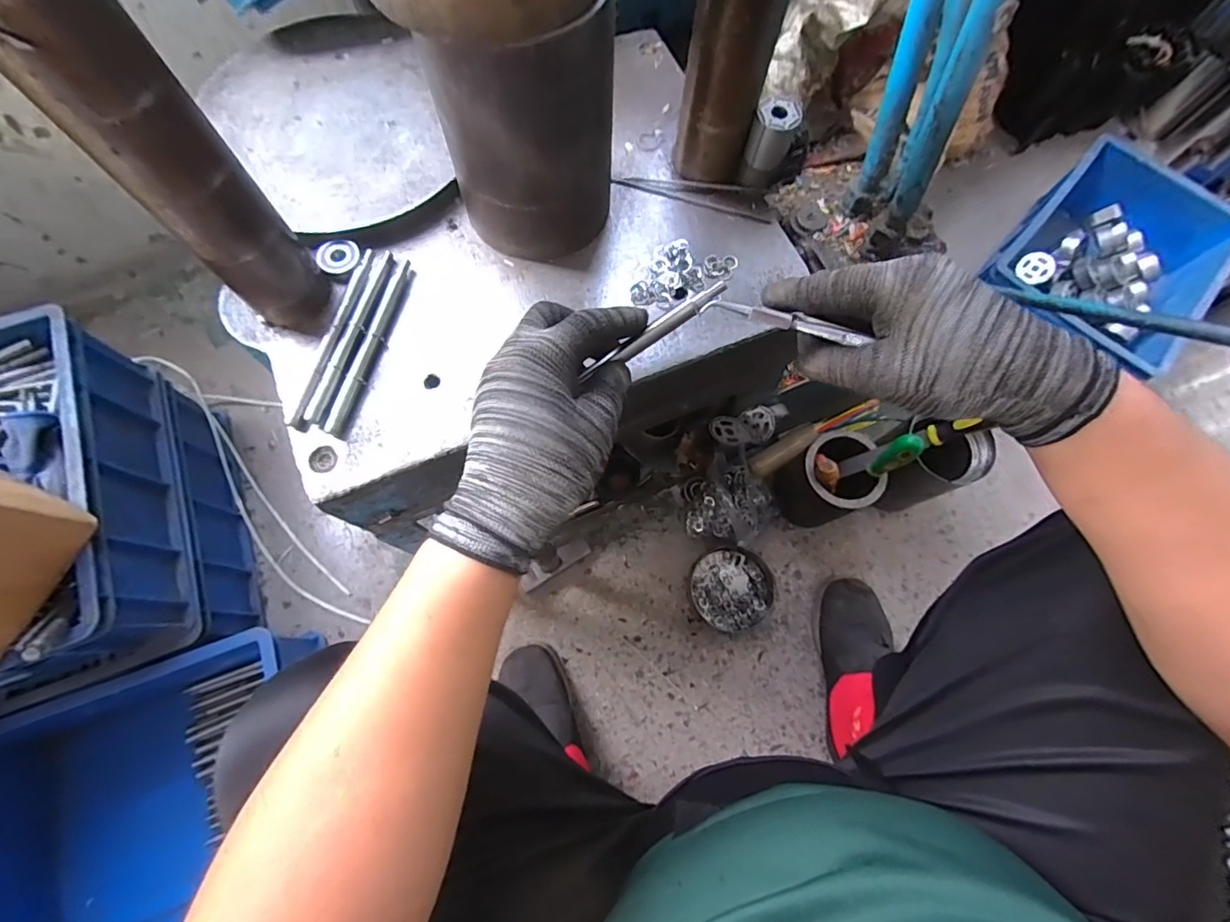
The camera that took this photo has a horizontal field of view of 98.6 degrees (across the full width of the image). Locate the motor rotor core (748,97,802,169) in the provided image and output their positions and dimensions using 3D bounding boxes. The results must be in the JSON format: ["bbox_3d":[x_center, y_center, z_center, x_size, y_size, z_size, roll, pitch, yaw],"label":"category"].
[{"bbox_3d":[0.138,-0.283,0.458,0.035,0.047,0.027,15,71,3],"label":"motor rotor core"}]

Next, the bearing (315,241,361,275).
[{"bbox_3d":[-0.237,-0.175,0.455,0.034,0.007,0.031,1,71,-2],"label":"bearing"}]

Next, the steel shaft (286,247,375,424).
[{"bbox_3d":[-0.226,-0.103,0.428,0.011,0.008,0.161,13,71,2],"label":"steel shaft"}]

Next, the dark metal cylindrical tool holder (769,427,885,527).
[{"bbox_3d":[0.315,0.033,0.793,0.099,0.153,0.105,1,71,-2],"label":"dark metal cylindrical tool holder"}]

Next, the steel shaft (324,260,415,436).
[{"bbox_3d":[-0.197,-0.095,0.436,0.012,0.012,0.160,17,72,4],"label":"steel shaft"}]

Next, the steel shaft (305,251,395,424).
[{"bbox_3d":[-0.211,-0.103,0.433,0.013,0.013,0.161,14,71,3],"label":"steel shaft"}]

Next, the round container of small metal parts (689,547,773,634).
[{"bbox_3d":[0.176,0.196,0.809,0.118,0.026,0.118,1,71,-2],"label":"round container of small metal parts"}]

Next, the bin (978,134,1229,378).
[{"bbox_3d":[0.862,-0.348,0.925,0.303,0.133,0.423,44,75,12],"label":"bin"}]

